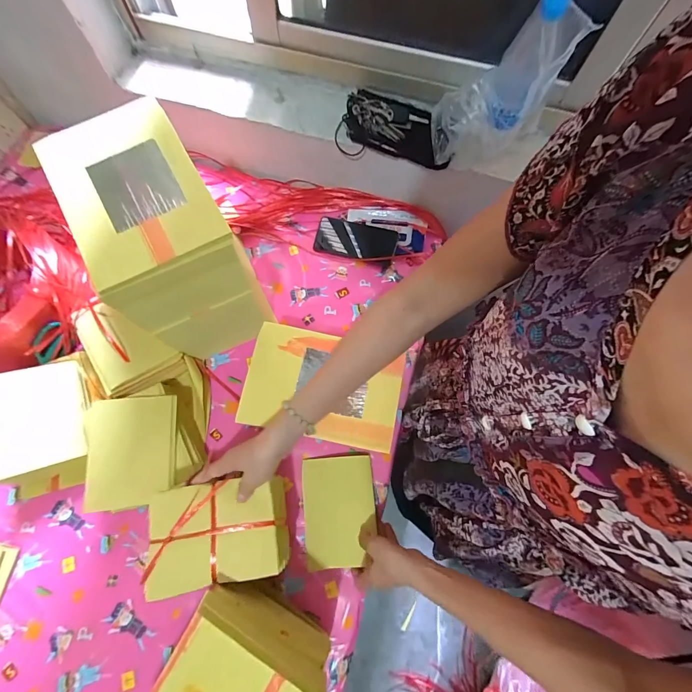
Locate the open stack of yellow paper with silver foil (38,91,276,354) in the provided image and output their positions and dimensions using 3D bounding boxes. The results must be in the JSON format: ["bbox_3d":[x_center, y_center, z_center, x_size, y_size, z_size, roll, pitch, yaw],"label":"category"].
[{"bbox_3d":[-0.268,-0.153,0.544,0.168,0.259,0.255,-30,78,-9],"label":"open stack of yellow paper with silver foil"}]

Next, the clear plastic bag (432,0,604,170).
[{"bbox_3d":[0.241,-0.393,0.535,0.164,0.231,0.081,-4,76,-3],"label":"clear plastic bag"}]

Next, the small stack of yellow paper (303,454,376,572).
[{"bbox_3d":[-0.010,0.269,0.569,0.115,0.012,0.163,-4,65,-4],"label":"small stack of yellow paper"}]

